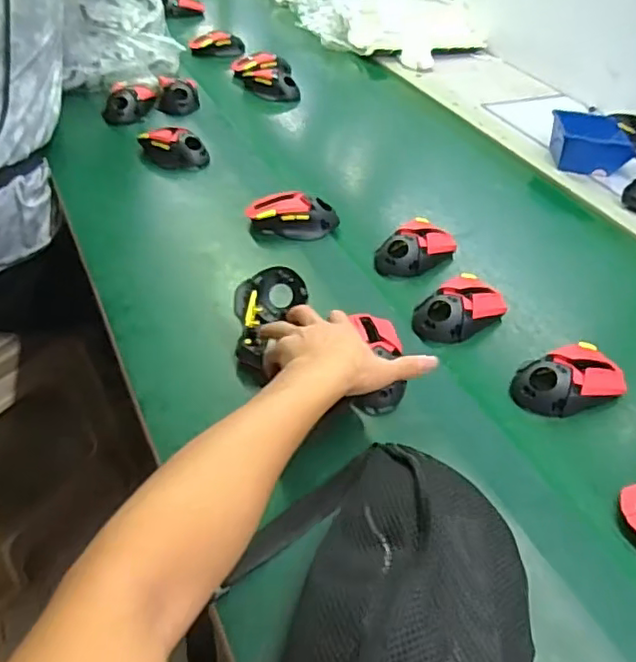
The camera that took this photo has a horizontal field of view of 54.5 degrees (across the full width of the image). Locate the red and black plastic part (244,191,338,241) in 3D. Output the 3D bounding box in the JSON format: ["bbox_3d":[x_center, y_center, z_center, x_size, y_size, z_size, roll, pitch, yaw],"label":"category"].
[{"bbox_3d":[-0.033,-0.149,0.804,0.113,0.040,0.057,9,43,4],"label":"red and black plastic part"}]

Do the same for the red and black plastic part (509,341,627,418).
[{"bbox_3d":[0.256,0.051,0.631,0.116,0.043,0.066,-13,46,-18],"label":"red and black plastic part"}]

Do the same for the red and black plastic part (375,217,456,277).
[{"bbox_3d":[0.127,-0.101,0.784,0.070,0.048,0.108,36,51,29],"label":"red and black plastic part"}]

